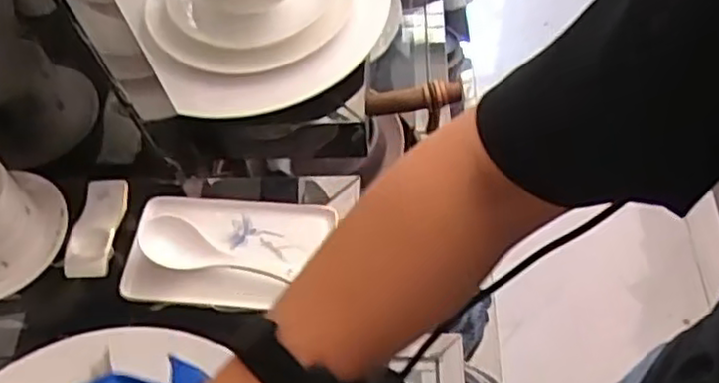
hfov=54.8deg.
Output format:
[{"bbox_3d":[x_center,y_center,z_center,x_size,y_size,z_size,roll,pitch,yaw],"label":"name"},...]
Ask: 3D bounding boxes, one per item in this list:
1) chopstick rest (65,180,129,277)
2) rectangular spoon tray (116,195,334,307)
[{"bbox_3d":[-0.199,0.025,0.526,0.032,0.011,0.084,-1,57,4],"label":"chopstick rest"},{"bbox_3d":[-0.096,0.040,0.508,0.139,0.020,0.087,2,58,6],"label":"rectangular spoon tray"}]

